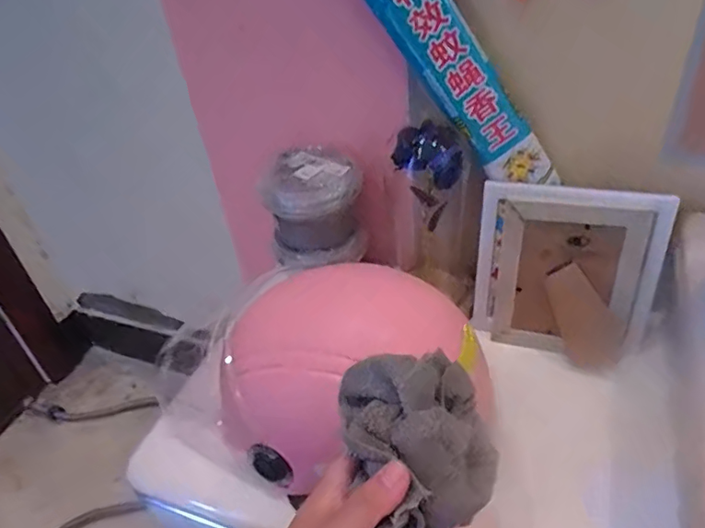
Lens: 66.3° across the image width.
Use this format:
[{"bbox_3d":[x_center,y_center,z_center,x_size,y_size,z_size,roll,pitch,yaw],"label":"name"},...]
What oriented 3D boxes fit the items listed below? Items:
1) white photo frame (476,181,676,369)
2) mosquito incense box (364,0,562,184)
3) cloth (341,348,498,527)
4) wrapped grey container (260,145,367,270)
[{"bbox_3d":[0.211,0.012,0.535,0.172,0.172,0.028,9,28,17],"label":"white photo frame"},{"bbox_3d":[0.068,-0.201,0.478,0.060,0.344,0.025,-25,25,37],"label":"mosquito incense box"},{"bbox_3d":[0.041,0.099,0.319,0.085,0.054,0.099,-10,38,-4],"label":"cloth"},{"bbox_3d":[-0.043,-0.062,0.605,0.102,0.104,0.103,-10,39,-5],"label":"wrapped grey container"}]

